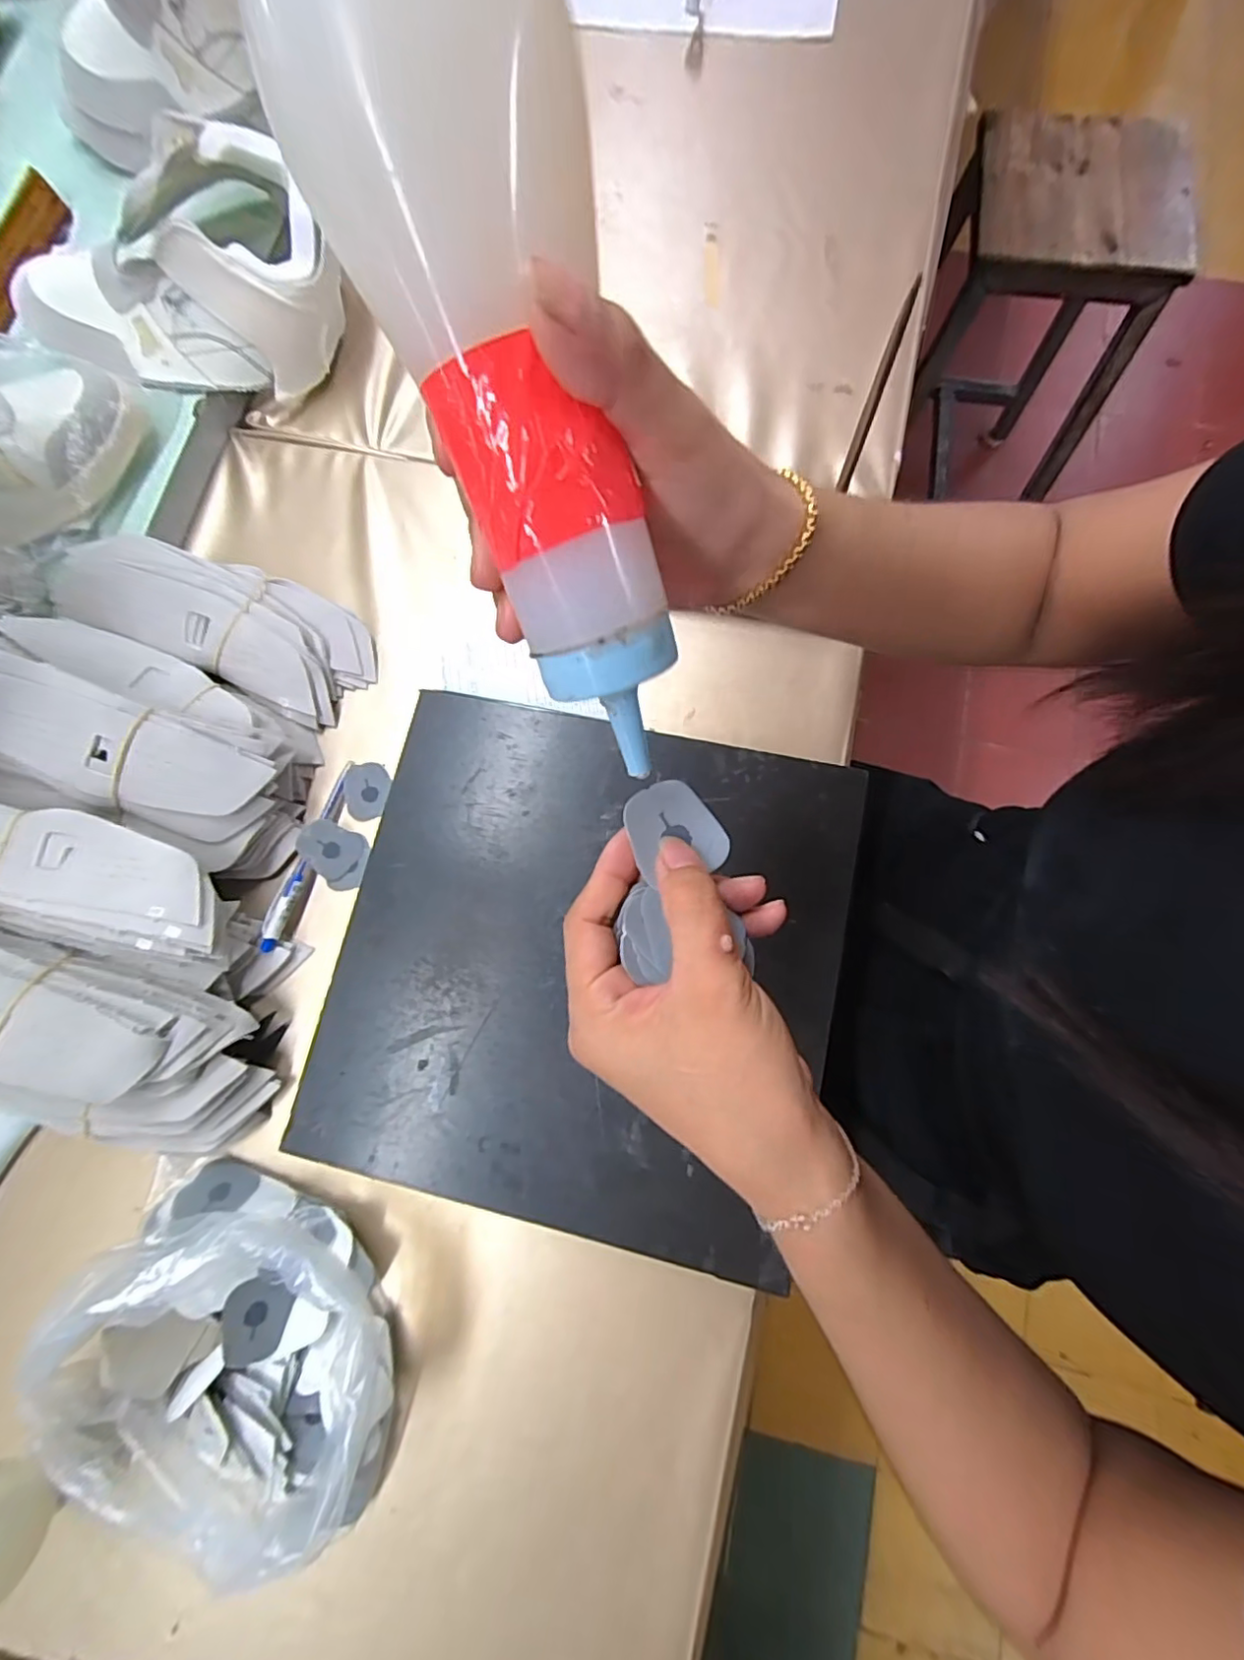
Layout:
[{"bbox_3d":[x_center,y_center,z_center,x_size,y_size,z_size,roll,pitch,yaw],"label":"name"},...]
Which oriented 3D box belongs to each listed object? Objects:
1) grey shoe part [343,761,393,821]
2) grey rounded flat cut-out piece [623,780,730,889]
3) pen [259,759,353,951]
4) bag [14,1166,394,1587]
[{"bbox_3d":[-0.180,-0.028,0.424,0.030,0.006,0.040,8,79,3],"label":"grey shoe part"},{"bbox_3d":[0.019,-0.001,0.225,0.034,0.004,0.036,-21,79,-3],"label":"grey rounded flat cut-out piece"},{"bbox_3d":[-0.216,0.015,0.412,0.013,0.010,0.135,16,79,4],"label":"pen"},{"bbox_3d":[-0.203,0.273,0.322,0.174,0.079,0.126,22,80,5],"label":"bag"}]

